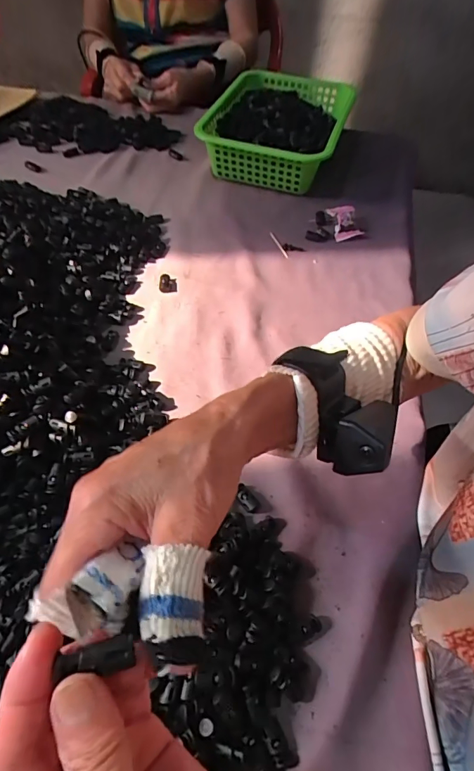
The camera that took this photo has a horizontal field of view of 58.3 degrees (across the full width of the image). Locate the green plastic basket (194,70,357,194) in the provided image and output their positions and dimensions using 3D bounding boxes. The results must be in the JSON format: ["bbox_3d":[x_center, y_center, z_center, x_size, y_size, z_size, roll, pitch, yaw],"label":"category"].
[{"bbox_3d":[0.076,-0.446,0.747,0.207,0.087,0.309,17,55,8],"label":"green plastic basket"}]

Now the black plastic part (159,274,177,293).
[{"bbox_3d":[-0.091,-0.135,0.561,0.023,0.007,0.030,-1,55,-4],"label":"black plastic part"}]

